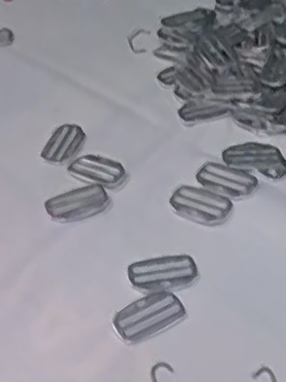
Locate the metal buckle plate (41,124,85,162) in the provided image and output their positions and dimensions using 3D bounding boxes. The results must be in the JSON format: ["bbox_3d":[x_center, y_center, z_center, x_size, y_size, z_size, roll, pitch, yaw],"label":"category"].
[{"bbox_3d":[-0.063,-0.041,0.566,0.026,0.005,0.046,16,49,19],"label":"metal buckle plate"}]

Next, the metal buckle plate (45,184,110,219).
[{"bbox_3d":[-0.049,0.008,0.510,0.046,0.004,0.025,-18,48,-13],"label":"metal buckle plate"}]

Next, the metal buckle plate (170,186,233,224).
[{"bbox_3d":[0.043,0.009,0.501,0.045,0.004,0.027,25,53,26],"label":"metal buckle plate"}]

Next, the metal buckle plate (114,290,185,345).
[{"bbox_3d":[0.004,0.080,0.442,0.045,0.004,0.026,-25,49,-19],"label":"metal buckle plate"}]

